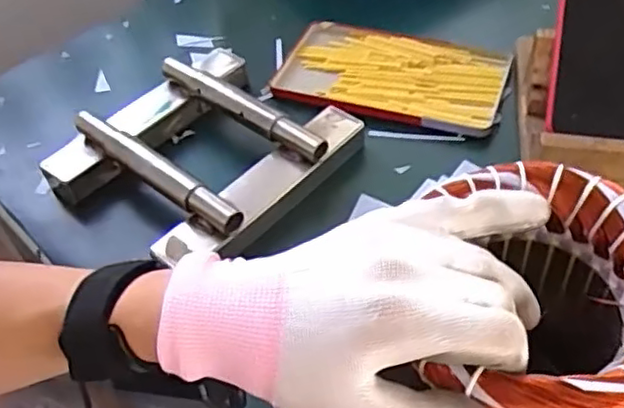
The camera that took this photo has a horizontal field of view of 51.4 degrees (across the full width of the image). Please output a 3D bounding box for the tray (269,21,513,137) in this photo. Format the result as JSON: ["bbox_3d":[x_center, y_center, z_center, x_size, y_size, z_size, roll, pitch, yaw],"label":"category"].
[{"bbox_3d":[0.072,-0.117,0.592,0.199,0.014,0.122,10,50,14],"label":"tray"}]

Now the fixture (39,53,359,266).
[{"bbox_3d":[-0.081,-0.044,0.515,0.180,0.045,0.192,30,57,28],"label":"fixture"}]

